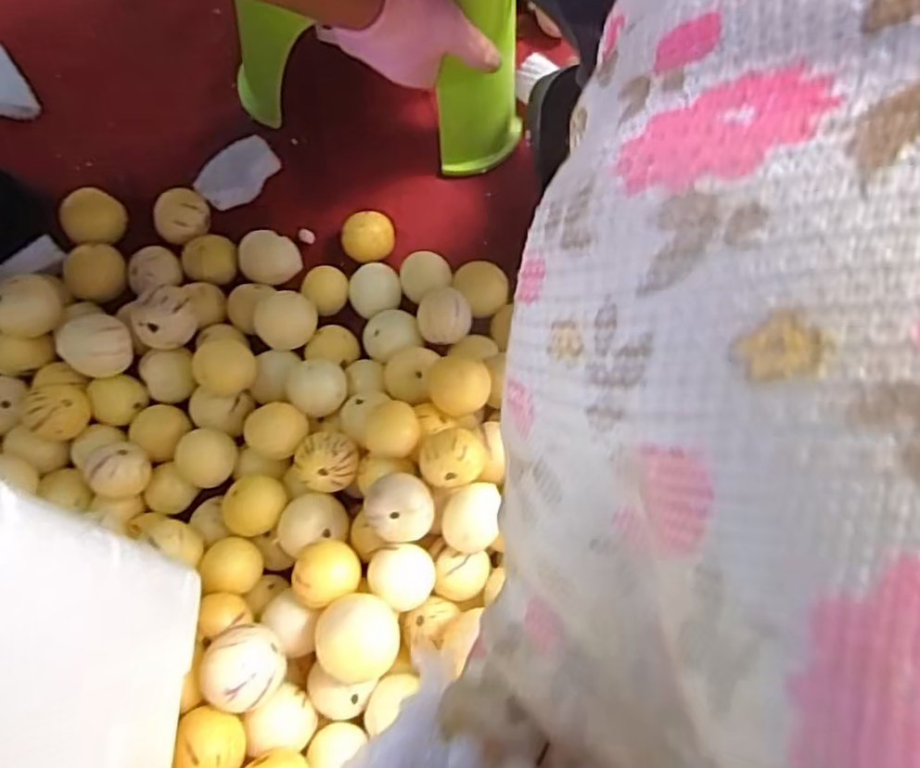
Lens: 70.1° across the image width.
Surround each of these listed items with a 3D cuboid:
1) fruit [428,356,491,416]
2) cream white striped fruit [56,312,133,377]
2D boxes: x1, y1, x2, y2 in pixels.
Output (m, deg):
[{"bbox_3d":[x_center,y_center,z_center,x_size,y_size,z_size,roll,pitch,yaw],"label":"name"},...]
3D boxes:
[{"bbox_3d":[-0.002,0.005,0.526,0.048,0.050,0.044,0,76,-2],"label":"fruit"},{"bbox_3d":[-0.294,-0.032,0.535,0.051,0.044,0.049,0,76,-2],"label":"cream white striped fruit"}]

